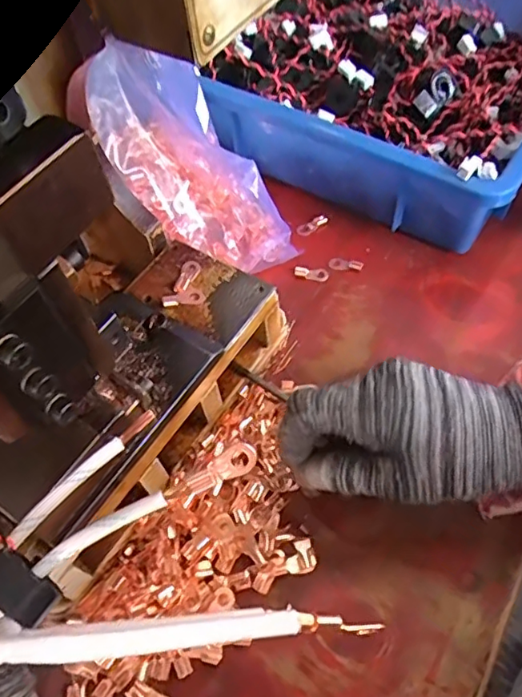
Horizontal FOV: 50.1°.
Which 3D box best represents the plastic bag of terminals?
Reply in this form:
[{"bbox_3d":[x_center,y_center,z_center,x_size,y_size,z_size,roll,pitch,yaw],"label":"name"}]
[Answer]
[{"bbox_3d":[-0.047,-0.130,0.394,0.046,0.181,0.084,-6,48,46],"label":"plastic bag of terminals"}]

